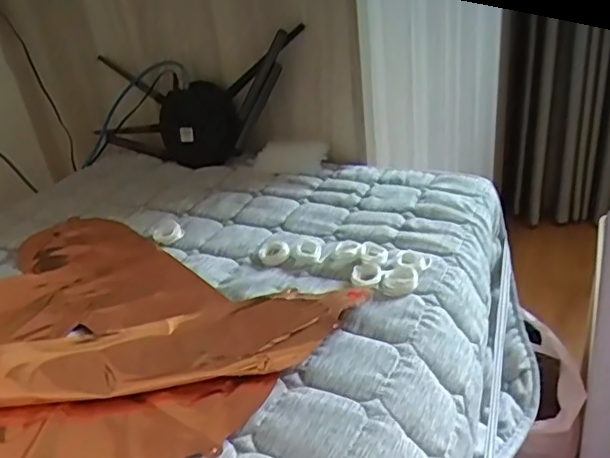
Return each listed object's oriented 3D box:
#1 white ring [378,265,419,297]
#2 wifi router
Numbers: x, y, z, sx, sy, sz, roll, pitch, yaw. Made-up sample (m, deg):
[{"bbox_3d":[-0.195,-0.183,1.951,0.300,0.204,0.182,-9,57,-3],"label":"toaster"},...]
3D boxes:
[{"bbox_3d":[0.083,0.045,0.523,0.031,0.011,0.034,-5,31,3],"label":"white ring"},{"bbox_3d":[-0.154,-0.174,0.791,0.356,0.168,0.078,-10,26,30],"label":"wifi router"}]

